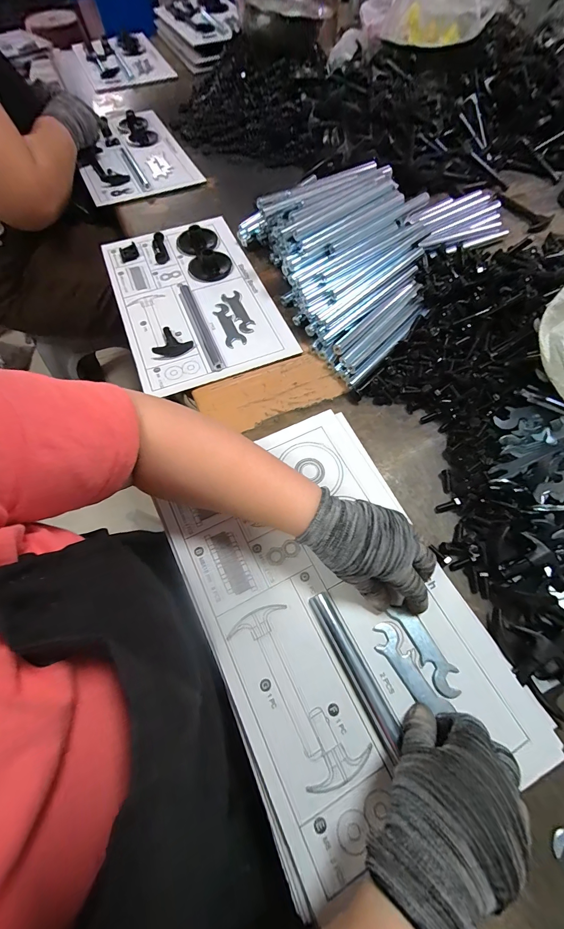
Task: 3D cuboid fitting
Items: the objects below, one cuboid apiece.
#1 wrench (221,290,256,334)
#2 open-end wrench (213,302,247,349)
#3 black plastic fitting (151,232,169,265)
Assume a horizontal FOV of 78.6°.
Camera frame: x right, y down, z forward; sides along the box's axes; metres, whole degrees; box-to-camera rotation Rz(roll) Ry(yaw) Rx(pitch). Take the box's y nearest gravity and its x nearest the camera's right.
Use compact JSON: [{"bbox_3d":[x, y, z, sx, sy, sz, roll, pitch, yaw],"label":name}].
[{"bbox_3d":[-0.064,-0.233,0.525,0.029,0.005,0.089,-24,66,-11],"label":"wrench"},{"bbox_3d":[-0.080,-0.210,0.514,0.029,0.004,0.090,-20,65,-9],"label":"open-end wrench"},{"bbox_3d":[-0.209,-0.368,0.590,0.022,0.017,0.077,-15,64,-6],"label":"black plastic fitting"}]

